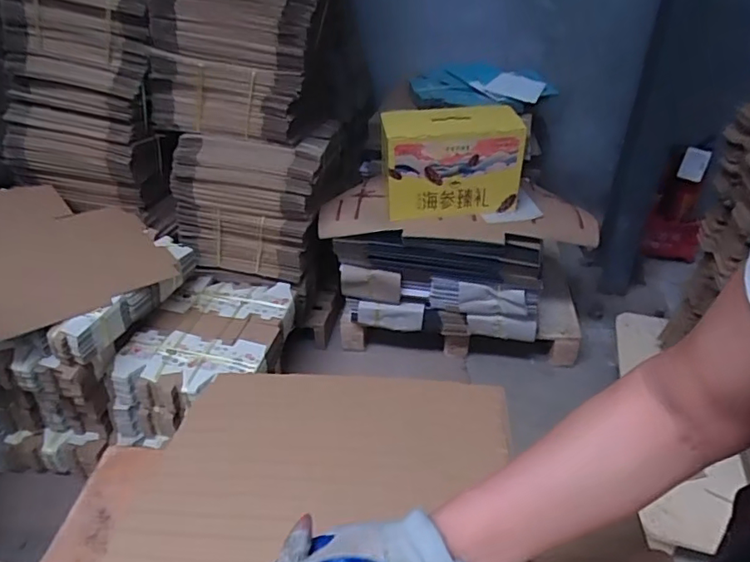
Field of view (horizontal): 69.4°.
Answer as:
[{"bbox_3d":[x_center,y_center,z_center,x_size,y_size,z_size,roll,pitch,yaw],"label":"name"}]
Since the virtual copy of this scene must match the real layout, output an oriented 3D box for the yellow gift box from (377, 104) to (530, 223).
[{"bbox_3d":[0.225,-0.356,1.642,0.401,0.290,0.191,-9,38,-3],"label":"yellow gift box"}]

